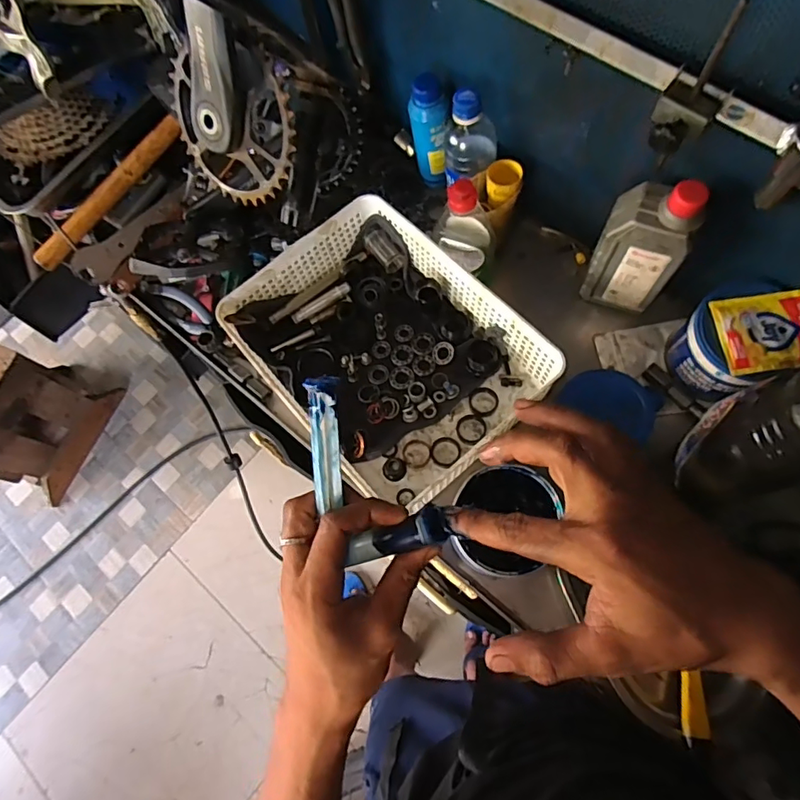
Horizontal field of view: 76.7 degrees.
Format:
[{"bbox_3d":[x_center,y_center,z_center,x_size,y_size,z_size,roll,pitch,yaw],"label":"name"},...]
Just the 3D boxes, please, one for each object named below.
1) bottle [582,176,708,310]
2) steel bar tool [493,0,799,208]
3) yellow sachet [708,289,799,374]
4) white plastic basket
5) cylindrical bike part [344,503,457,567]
[{"bbox_3d":[0.255,-0.165,0.536,0.083,0.169,0.052,23,75,13],"label":"bottle"},{"bbox_3d":[0.172,-0.276,0.427,0.428,0.072,0.064,35,78,16],"label":"steel bar tool"},{"bbox_3d":[0.364,-0.070,0.496,0.093,0.015,0.079,-8,70,3],"label":"yellow sachet"},{"bbox_3d":[-0.017,-0.060,0.594,0.265,0.073,0.324,-42,72,-9],"label":"white plastic basket"},{"bbox_3d":[-0.003,0.087,0.322,0.074,0.022,0.022,-26,69,30],"label":"cylindrical bike part"}]

